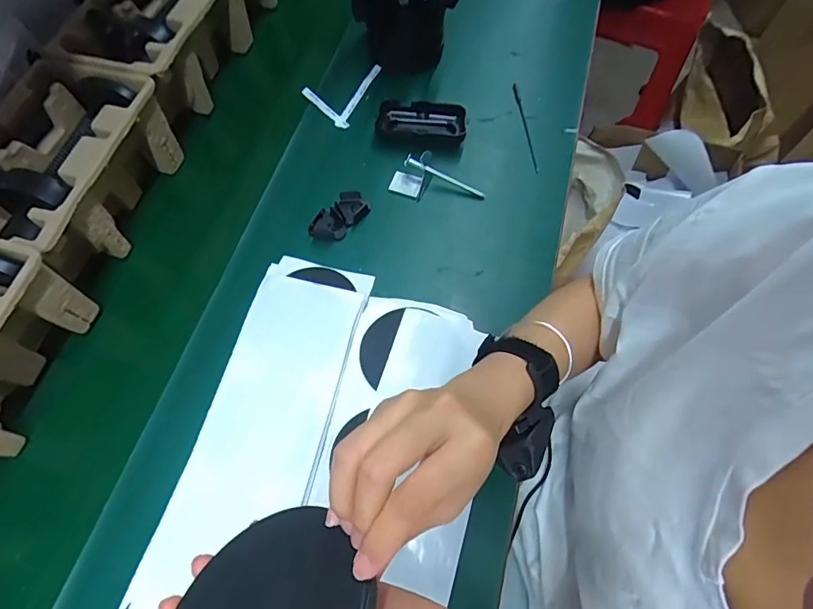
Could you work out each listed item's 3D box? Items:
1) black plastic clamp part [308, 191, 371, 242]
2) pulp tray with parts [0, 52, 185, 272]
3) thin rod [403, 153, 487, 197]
[{"bbox_3d":[-0.076,-0.100,0.522,0.039,0.013,0.071,38,71,19],"label":"black plastic clamp part"},{"bbox_3d":[-0.362,-0.145,0.502,0.152,0.098,0.213,13,65,9],"label":"pulp tray with parts"},{"bbox_3d":[0.044,-0.147,0.533,0.098,0.012,0.007,25,66,-3],"label":"thin rod"}]

